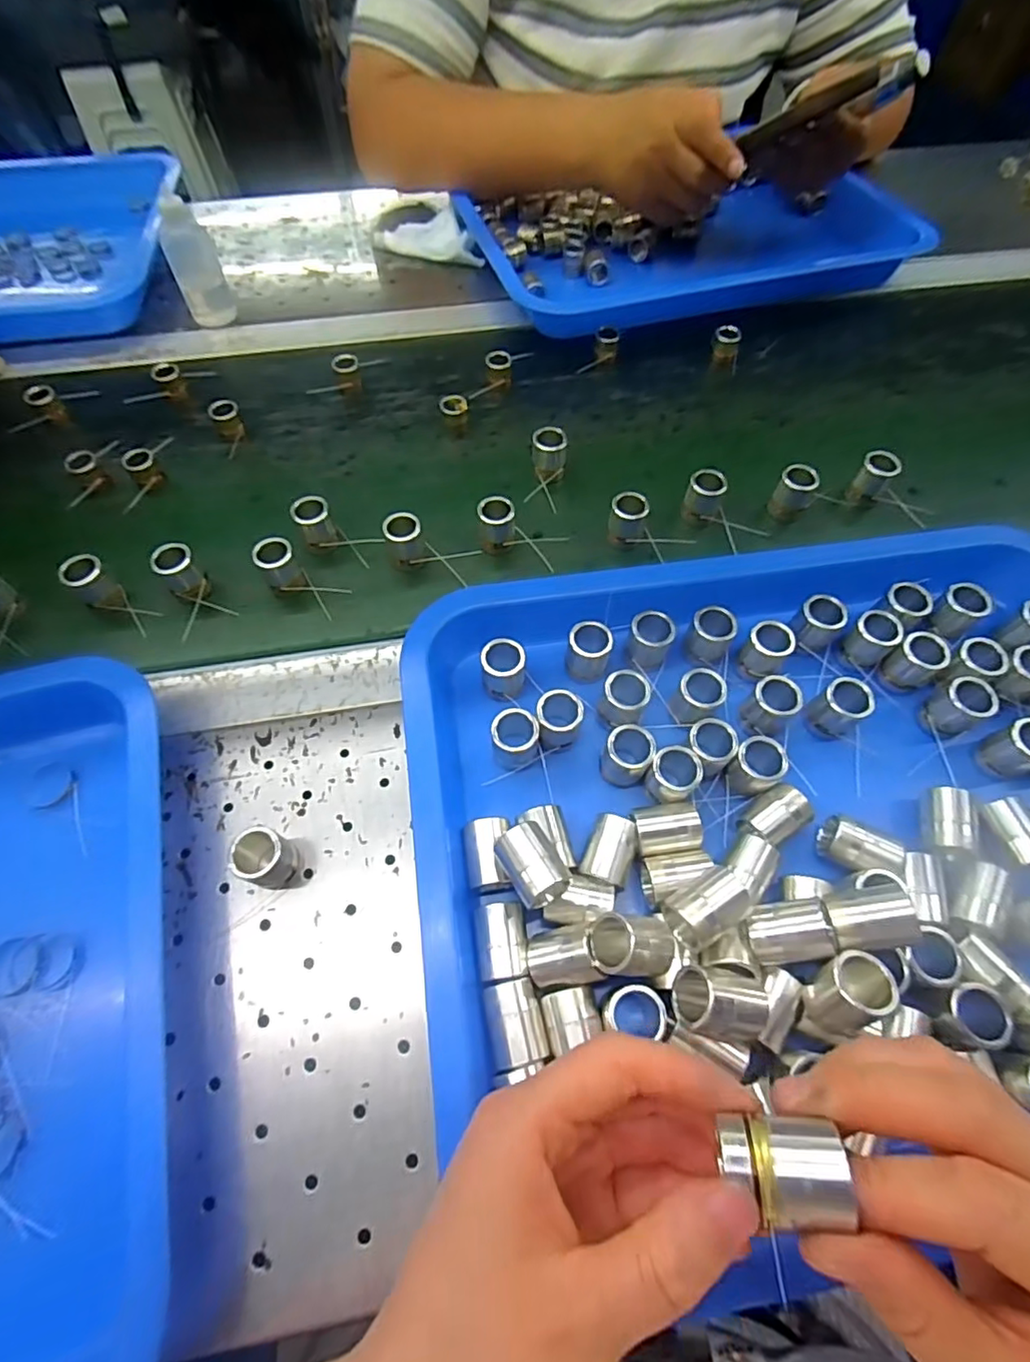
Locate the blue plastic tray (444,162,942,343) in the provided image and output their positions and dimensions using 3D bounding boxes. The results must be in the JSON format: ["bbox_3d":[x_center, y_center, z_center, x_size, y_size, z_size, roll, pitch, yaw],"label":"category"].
[{"bbox_3d":[0.154,-0.412,0.548,0.374,0.040,0.214,-15,62,-9],"label":"blue plastic tray"}]

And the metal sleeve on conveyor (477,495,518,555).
[{"bbox_3d":[-0.011,-0.100,0.378,0.022,0.030,0.019,-4,61,-3],"label":"metal sleeve on conveyor"}]

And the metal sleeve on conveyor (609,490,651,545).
[{"bbox_3d":[0.073,-0.103,0.383,0.023,0.033,0.019,14,62,6],"label":"metal sleeve on conveyor"}]

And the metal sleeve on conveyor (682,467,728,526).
[{"bbox_3d":[0.125,-0.122,0.394,0.022,0.030,0.020,18,62,9],"label":"metal sleeve on conveyor"}]

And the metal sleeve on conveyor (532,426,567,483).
[{"bbox_3d":[0.023,-0.154,0.412,0.023,0.032,0.025,5,61,2],"label":"metal sleeve on conveyor"}]

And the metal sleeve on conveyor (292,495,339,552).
[{"bbox_3d":[-0.127,-0.099,0.377,0.021,0.028,0.023,-16,63,-9],"label":"metal sleeve on conveyor"}]

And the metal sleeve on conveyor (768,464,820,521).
[{"bbox_3d":[0.186,-0.126,0.396,0.021,0.031,0.017,40,68,19],"label":"metal sleeve on conveyor"}]

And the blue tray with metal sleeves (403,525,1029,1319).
[{"bbox_3d":[0.146,0.064,0.284,0.379,0.042,0.304,-7,62,-5],"label":"blue tray with metal sleeves"}]

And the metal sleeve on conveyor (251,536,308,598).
[{"bbox_3d":[-0.142,-0.070,0.357,0.021,0.026,0.021,-27,65,-15],"label":"metal sleeve on conveyor"}]

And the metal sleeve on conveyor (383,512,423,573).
[{"bbox_3d":[-0.069,-0.087,0.371,0.023,0.028,0.022,0,61,-1],"label":"metal sleeve on conveyor"}]

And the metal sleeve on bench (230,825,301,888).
[{"bbox_3d":[-0.114,0.082,0.273,0.020,0.033,0.022,0,61,-1],"label":"metal sleeve on bench"}]

